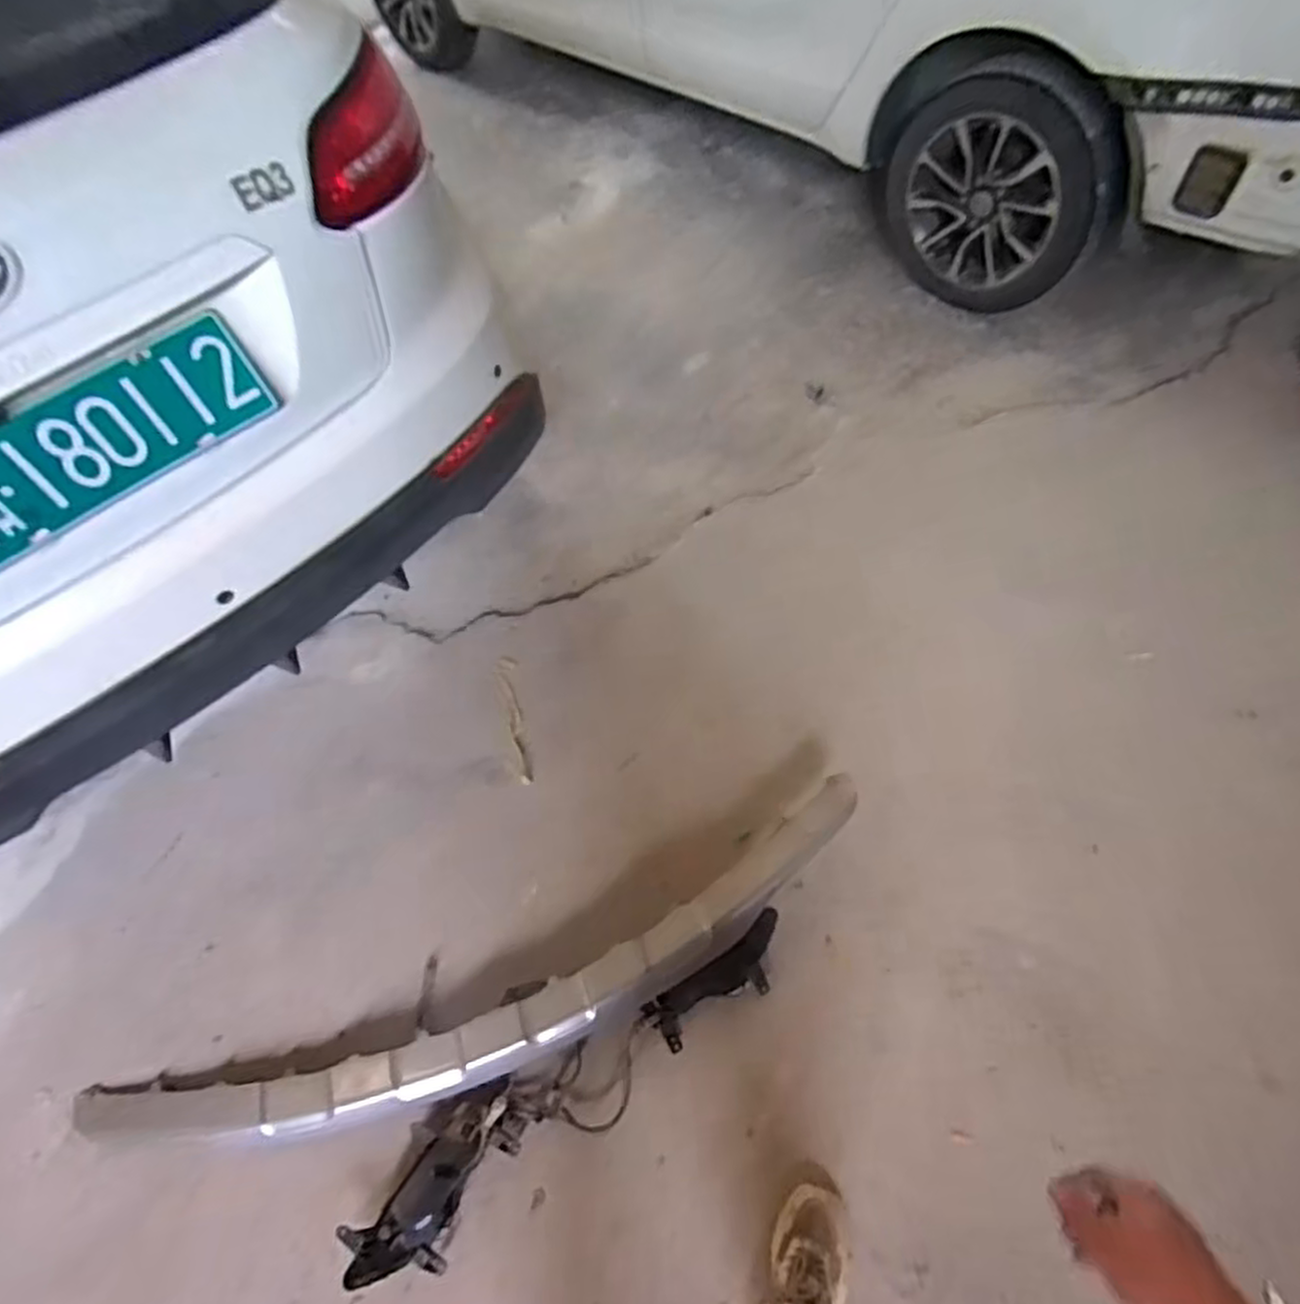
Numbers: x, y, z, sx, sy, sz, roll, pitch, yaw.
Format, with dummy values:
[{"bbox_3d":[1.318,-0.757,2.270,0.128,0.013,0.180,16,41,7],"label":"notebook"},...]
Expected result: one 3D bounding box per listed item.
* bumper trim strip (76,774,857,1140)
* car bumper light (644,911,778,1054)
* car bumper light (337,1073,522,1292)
[{"bbox_3d":[-0.264,0.596,1.275,1.460,0.121,0.222,-20,58,-9],"label":"bumper trim strip"},{"bbox_3d":[0.127,0.568,1.264,0.271,0.062,0.096,-31,61,-15],"label":"car bumper light"},{"bbox_3d":[-0.334,0.840,1.169,0.144,0.058,0.320,31,64,21],"label":"car bumper light"}]

